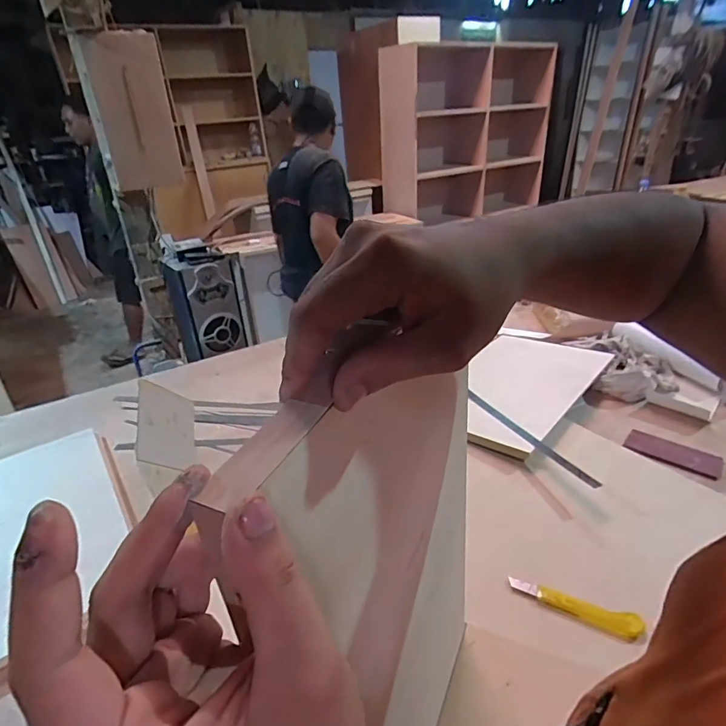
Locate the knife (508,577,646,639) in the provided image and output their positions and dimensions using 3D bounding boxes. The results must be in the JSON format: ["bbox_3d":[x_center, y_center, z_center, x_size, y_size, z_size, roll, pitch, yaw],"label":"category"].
[{"bbox_3d":[0.324,0.373,0.716,0.188,0.023,0.038,8,30,21],"label":"knife"}]

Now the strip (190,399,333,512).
[{"bbox_3d":[-0.041,0.037,0.195,0.019,0.004,0.066,10,33,25],"label":"strip"}]

